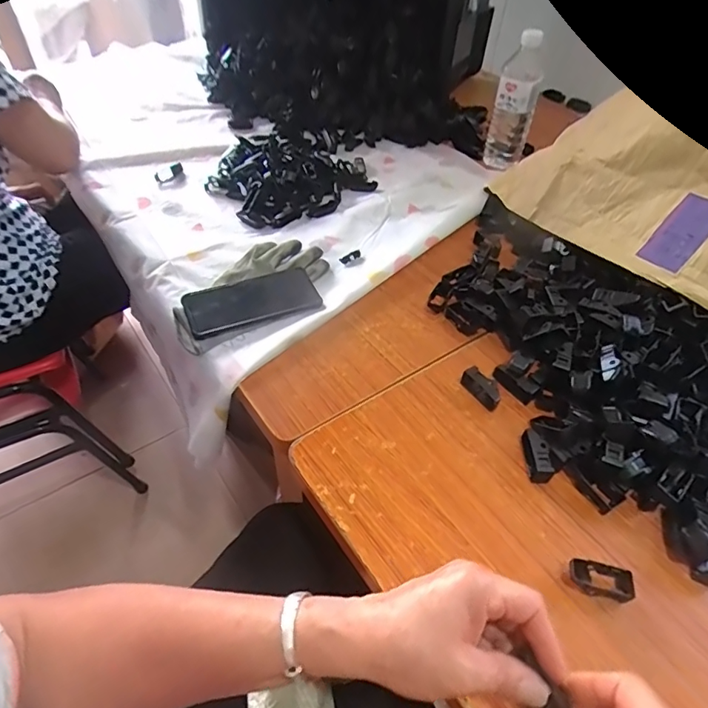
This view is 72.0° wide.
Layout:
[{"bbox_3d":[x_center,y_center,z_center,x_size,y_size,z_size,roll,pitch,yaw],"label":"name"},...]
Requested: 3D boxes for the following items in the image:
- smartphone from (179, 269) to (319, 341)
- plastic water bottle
[{"bbox_3d":[-0.126,-0.067,0.606,0.159,0.012,0.076,-17,56,-19],"label":"smartphone"},{"bbox_3d":[0.265,-0.410,0.804,0.066,0.189,0.059,12,49,9],"label":"plastic water bottle"}]

